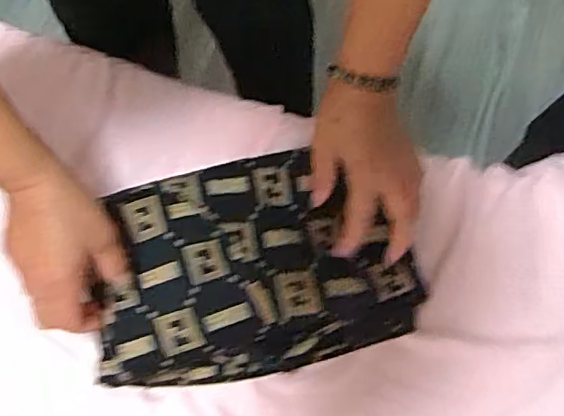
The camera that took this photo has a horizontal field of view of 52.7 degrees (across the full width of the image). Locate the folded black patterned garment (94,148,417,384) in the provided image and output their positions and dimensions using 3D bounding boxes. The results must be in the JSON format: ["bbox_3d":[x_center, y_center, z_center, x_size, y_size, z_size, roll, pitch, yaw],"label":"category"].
[{"bbox_3d":[-0.030,0.048,0.503,0.281,0.065,0.184,-15,76,-2],"label":"folded black patterned garment"}]

